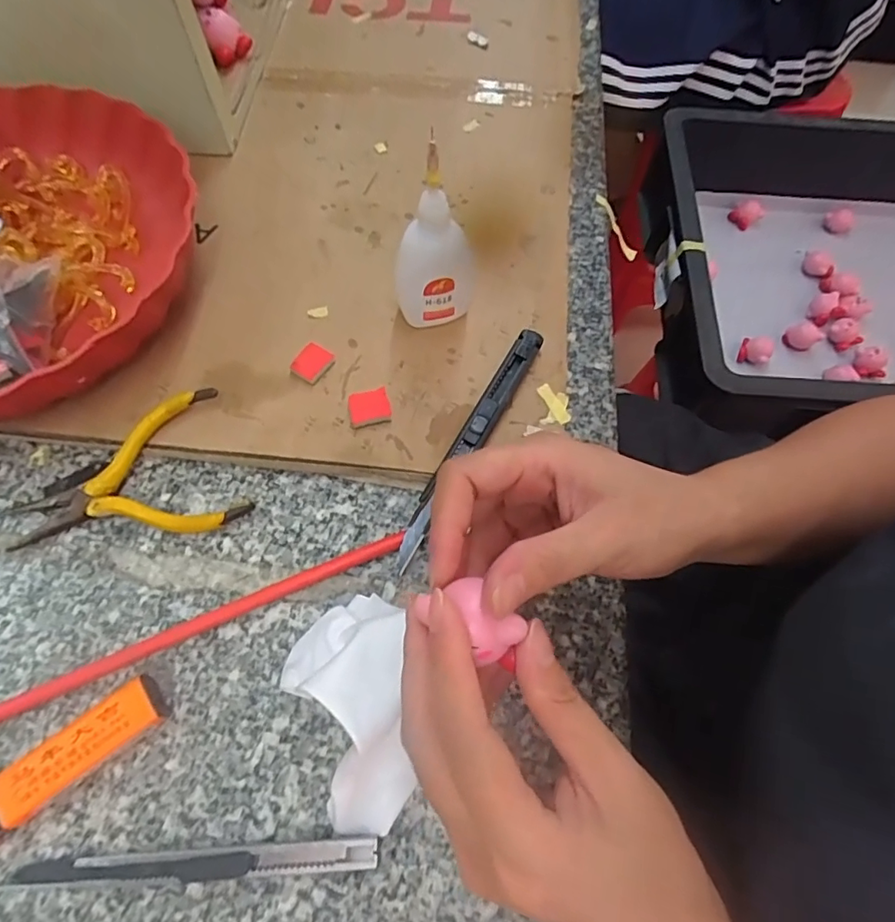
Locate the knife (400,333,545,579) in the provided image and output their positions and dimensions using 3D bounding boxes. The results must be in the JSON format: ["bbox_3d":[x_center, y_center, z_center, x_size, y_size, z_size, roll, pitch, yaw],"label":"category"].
[{"bbox_3d":[0.013,-0.012,0.292,0.015,0.012,0.157,28,68,11],"label":"knife"}]

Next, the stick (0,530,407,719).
[{"bbox_3d":[-0.117,0.079,0.256,0.206,0.007,0.007,-22,68,-10],"label":"stick"}]

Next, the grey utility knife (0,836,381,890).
[{"bbox_3d":[-0.102,0.166,0.215,0.147,0.008,0.013,-2,66,-2],"label":"grey utility knife"}]

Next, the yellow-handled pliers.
[{"bbox_3d":[-0.170,0.015,0.278,0.116,0.018,0.076,-23,68,-11],"label":"yellow-handled pliers"}]

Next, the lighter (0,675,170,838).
[{"bbox_3d":[-0.163,0.128,0.229,0.078,0.013,0.024,-35,71,-15],"label":"lighter"}]

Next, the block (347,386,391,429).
[{"bbox_3d":[-0.044,-0.030,0.299,0.023,0.005,0.022,-14,67,-7],"label":"block"}]

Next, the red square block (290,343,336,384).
[{"bbox_3d":[-0.080,-0.058,0.312,0.019,0.006,0.023,32,69,13],"label":"red square block"}]

